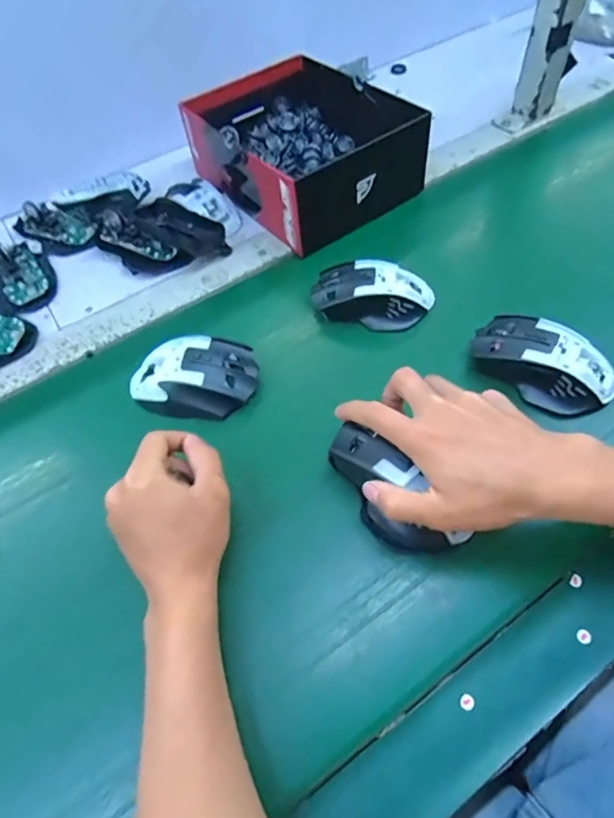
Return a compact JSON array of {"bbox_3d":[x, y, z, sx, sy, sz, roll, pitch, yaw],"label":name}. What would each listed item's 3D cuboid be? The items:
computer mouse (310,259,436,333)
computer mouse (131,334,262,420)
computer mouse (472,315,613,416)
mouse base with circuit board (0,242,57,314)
[{"bbox_3d":[0.063,-0.112,0.476,0.113,0.037,0.059,8,55,10],"label":"computer mouse"},{"bbox_3d":[-0.102,-0.028,0.436,0.113,0.037,0.067,-1,54,3],"label":"computer mouse"},{"bbox_3d":[0.198,-0.041,0.409,0.113,0.036,0.061,33,63,25],"label":"computer mouse"},{"bbox_3d":[-0.322,-0.150,0.542,0.072,0.023,0.110,-33,58,-18],"label":"mouse base with circuit board"}]

